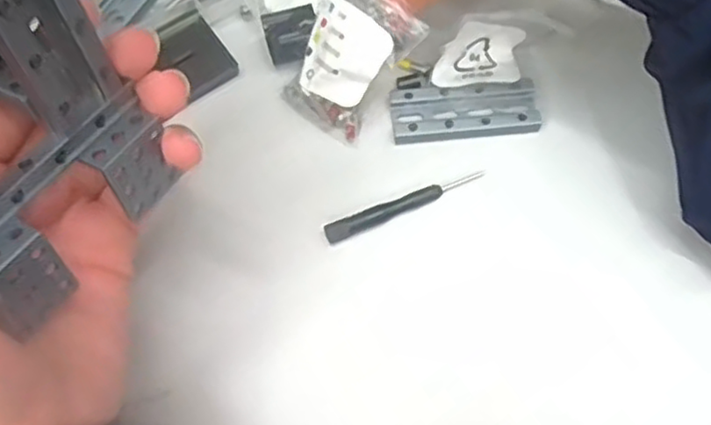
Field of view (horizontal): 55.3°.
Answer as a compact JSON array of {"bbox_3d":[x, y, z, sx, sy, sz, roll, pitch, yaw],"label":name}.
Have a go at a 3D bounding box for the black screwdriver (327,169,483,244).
[{"bbox_3d":[0.020,-0.004,0.284,0.070,0.004,0.008,-22,68,-8],"label":"black screwdriver"}]

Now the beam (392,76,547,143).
[{"bbox_3d":[0.049,-0.045,0.299,0.065,0.007,0.025,-3,67,0],"label":"beam"}]

